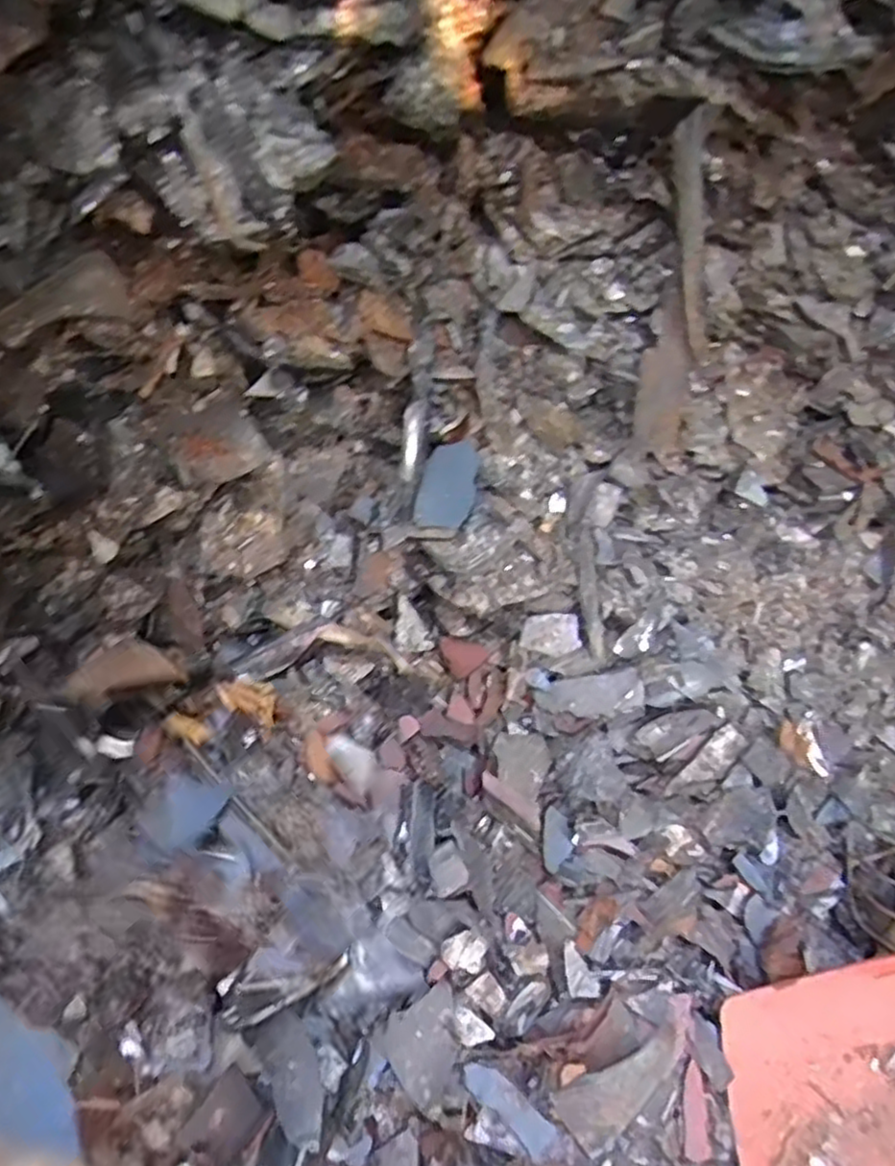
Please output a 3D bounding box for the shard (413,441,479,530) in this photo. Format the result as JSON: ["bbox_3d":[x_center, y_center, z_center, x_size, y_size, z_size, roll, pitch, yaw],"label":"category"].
[{"bbox_3d":[0.003,-0.114,0.838,0.064,0.011,0.103,9,79,14],"label":"shard"}]

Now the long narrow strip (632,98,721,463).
[{"bbox_3d":[0.253,-0.303,0.792,0.066,0.364,0.031,-7,32,-7],"label":"long narrow strip"}]

